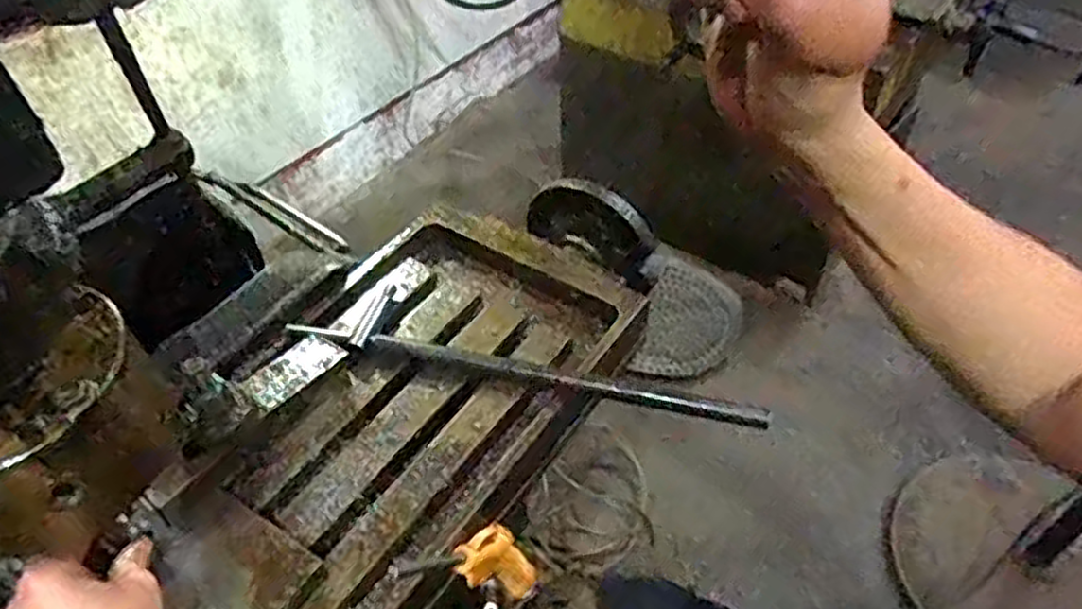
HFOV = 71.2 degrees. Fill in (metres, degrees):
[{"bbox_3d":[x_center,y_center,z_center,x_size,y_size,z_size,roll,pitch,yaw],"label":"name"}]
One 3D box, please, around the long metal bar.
[{"bbox_3d":[-0.016,0.050,0.583,0.369,0.020,0.019,10,48,11],"label":"long metal bar"}]

